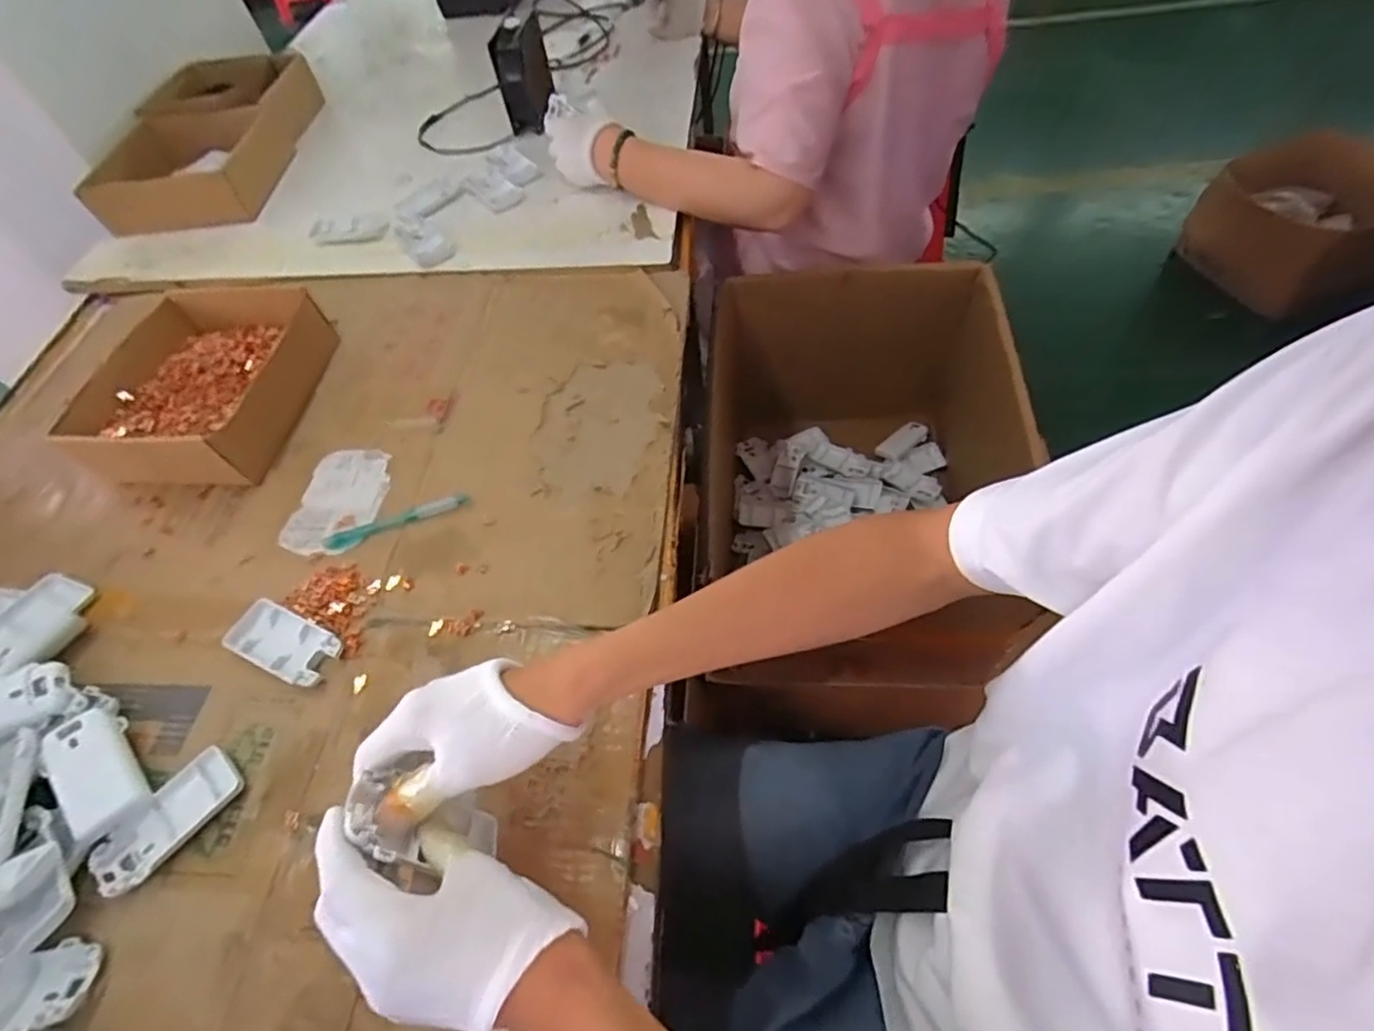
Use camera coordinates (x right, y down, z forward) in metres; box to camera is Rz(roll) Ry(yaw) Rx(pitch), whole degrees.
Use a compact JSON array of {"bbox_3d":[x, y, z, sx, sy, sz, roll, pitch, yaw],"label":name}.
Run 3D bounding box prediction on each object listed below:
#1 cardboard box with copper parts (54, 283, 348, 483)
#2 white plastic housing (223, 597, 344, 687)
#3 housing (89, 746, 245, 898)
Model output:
[{"bbox_3d":[-0.501,-0.140,0.682,0.199,0.055,0.234,4,58,8],"label":"cardboard box with copper parts"},{"bbox_3d":[-0.326,0.104,0.530,0.091,0.015,0.047,20,62,17],"label":"white plastic housing"},{"bbox_3d":[-0.362,0.212,0.457,0.048,0.015,0.096,34,66,23],"label":"housing"}]

